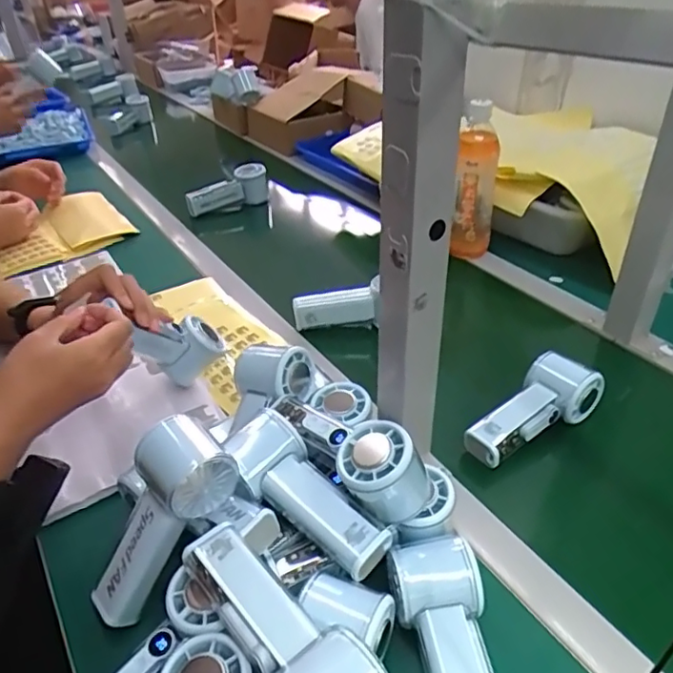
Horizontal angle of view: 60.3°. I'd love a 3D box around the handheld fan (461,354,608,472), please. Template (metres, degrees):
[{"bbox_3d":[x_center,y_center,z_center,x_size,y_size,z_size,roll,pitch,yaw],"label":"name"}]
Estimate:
[{"bbox_3d":[0.194,0.071,0.568,0.144,0.046,0.060,-25,41,-29],"label":"handheld fan"}]

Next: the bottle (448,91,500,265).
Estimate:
[{"bbox_3d":[0.192,-0.217,0.827,0.059,0.220,0.049,-9,36,-11],"label":"bottle"}]

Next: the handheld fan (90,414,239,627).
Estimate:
[{"bbox_3d":[-0.129,0.136,0.421,0.053,0.147,0.054,30,2,37],"label":"handheld fan"}]

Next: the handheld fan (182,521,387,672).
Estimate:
[{"bbox_3d":[-0.037,0.182,0.353,0.062,0.048,0.146,-29,43,-33],"label":"handheld fan"}]

